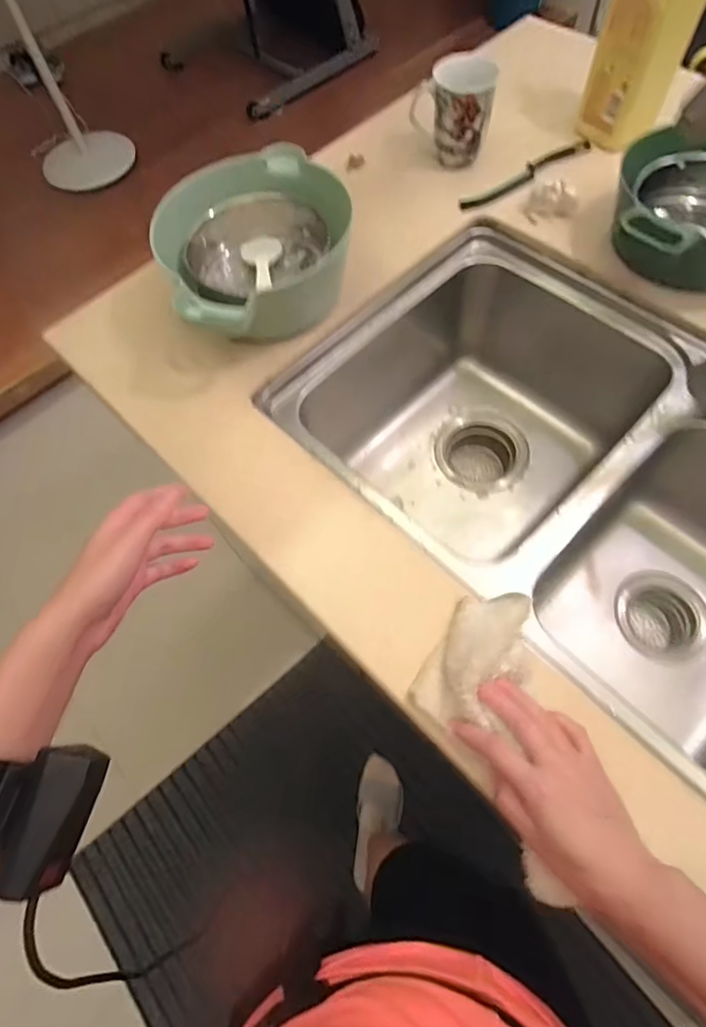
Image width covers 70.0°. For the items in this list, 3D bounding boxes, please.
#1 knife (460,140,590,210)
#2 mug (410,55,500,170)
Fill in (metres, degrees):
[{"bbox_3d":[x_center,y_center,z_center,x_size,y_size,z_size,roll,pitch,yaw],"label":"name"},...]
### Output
[{"bbox_3d":[0.251,-0.490,0.729,0.243,0.011,0.027,-34,68,-12],"label":"knife"},{"bbox_3d":[0.135,-0.555,0.695,0.106,0.105,0.073,7,65,6],"label":"mug"}]

